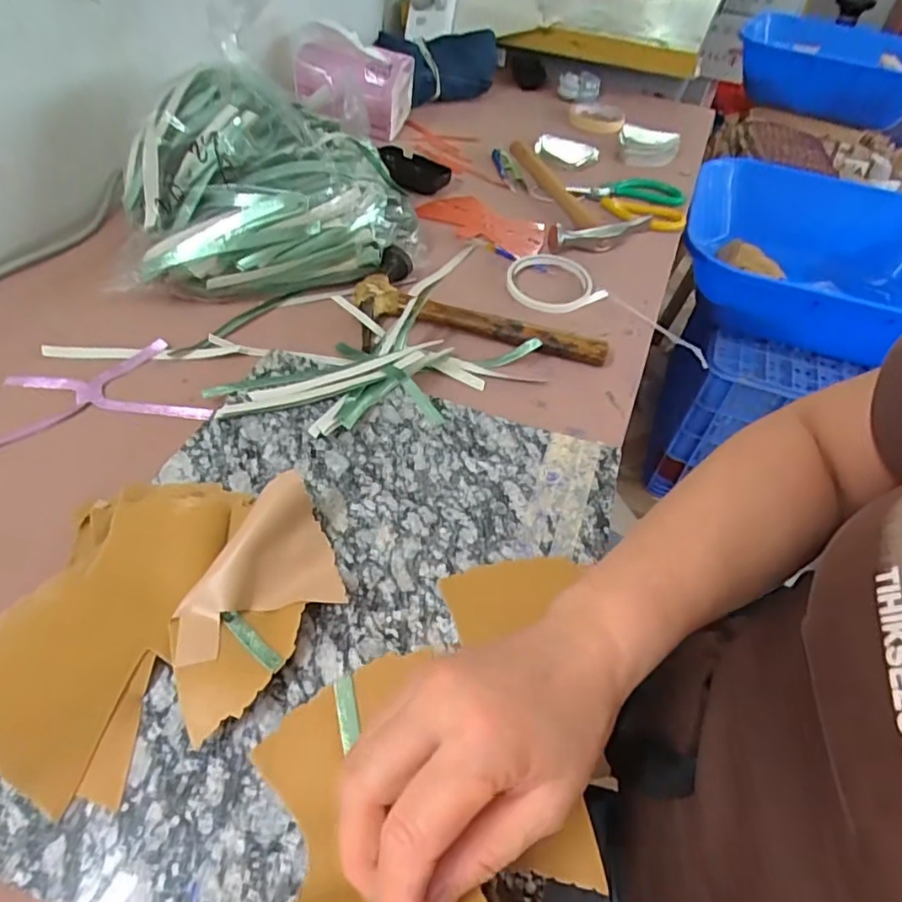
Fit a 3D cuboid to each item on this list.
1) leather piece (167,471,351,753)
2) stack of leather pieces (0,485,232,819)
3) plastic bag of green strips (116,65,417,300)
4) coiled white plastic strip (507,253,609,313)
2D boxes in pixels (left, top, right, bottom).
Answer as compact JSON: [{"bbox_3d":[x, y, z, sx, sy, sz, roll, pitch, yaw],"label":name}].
[{"bbox_3d":[-0.107,0.081,0.316,0.066,0.040,0.129,25,51,15],"label":"leather piece"},{"bbox_3d":[-0.187,0.086,0.313,0.080,0.026,0.162,18,49,10],"label":"stack of leather pieces"},{"bbox_3d":[-0.166,-0.246,0.537,0.250,0.145,0.178,-3,49,-9],"label":"plastic bag of green strips"},{"bbox_3d":[0.104,-0.180,0.602,0.099,0.011,0.098,-12,51,-16],"label":"coiled white plastic strip"}]

